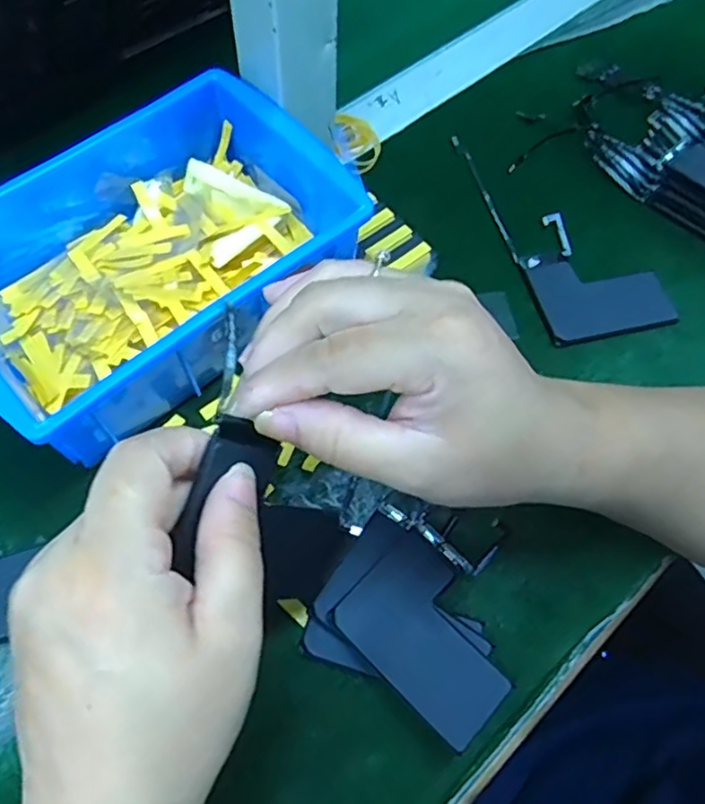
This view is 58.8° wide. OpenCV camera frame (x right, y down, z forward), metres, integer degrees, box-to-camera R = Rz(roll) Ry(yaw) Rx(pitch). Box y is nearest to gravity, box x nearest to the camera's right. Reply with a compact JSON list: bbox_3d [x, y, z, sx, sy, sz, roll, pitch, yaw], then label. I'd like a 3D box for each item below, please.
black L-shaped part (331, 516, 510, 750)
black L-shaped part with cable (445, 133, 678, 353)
[{"bbox_3d":[0.039,0.098,0.274,0.074,0.007,0.065,42,70,18],"label":"black L-shaped part"},{"bbox_3d":[0.131,-0.109,0.392,0.077,0.008,0.163,-12,64,-8],"label":"black L-shaped part with cable"}]

